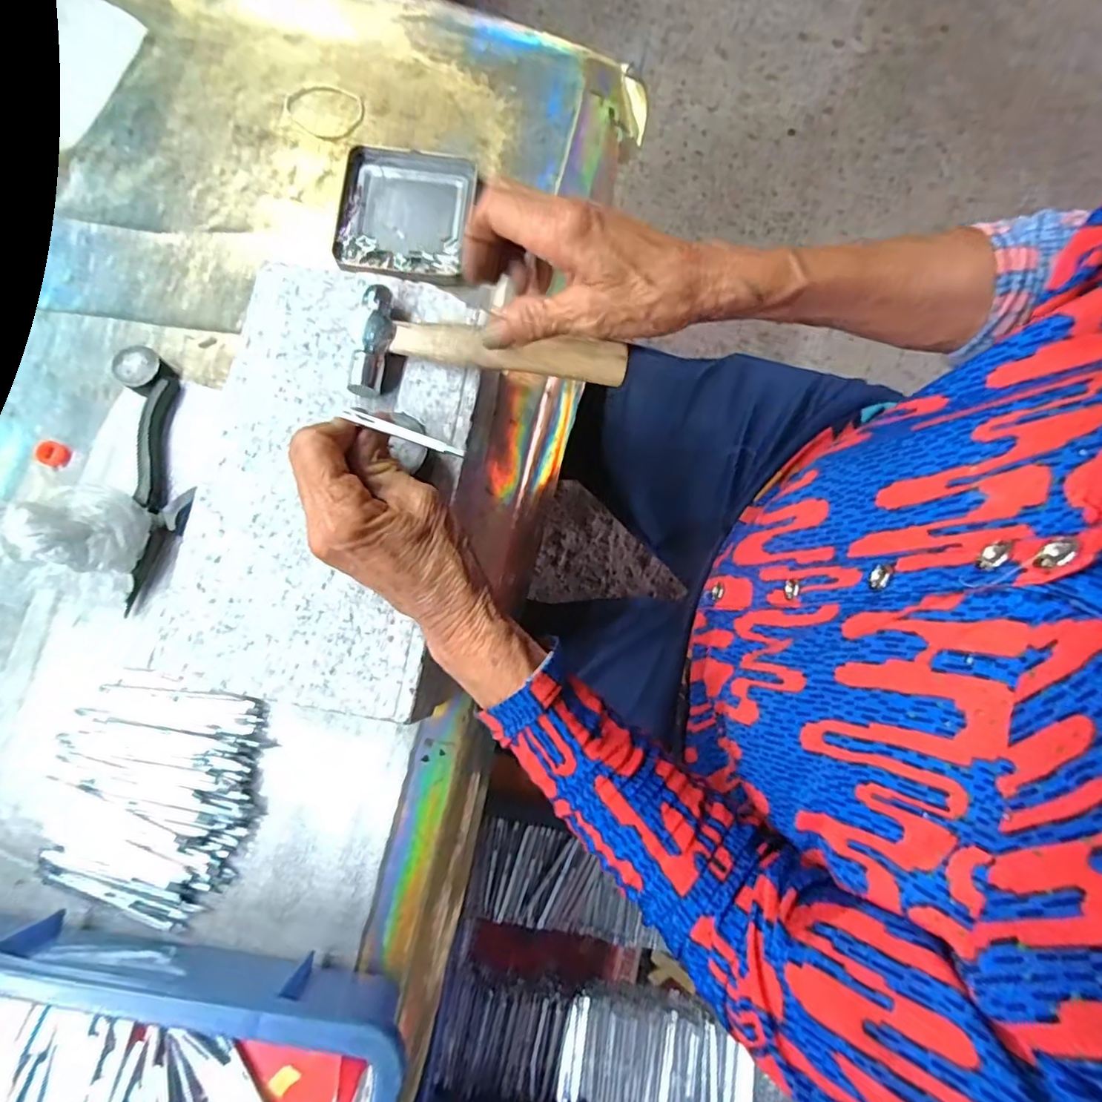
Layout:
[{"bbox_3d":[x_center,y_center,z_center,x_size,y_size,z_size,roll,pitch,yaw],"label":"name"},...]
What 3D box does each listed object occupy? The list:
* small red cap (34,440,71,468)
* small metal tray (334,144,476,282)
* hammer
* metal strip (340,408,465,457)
[{"bbox_3d":[-0.341,-0.066,0.394,0.012,0.012,0.017,22,80,4],"label":"small red cap"},{"bbox_3d":[-0.110,-0.250,0.429,0.096,0.011,0.106,5,79,1],"label":"small metal tray"},{"bbox_3d":[-0.033,-0.111,0.324,0.148,0.015,0.058,5,79,-2],"label":"hammer"},{"bbox_3d":[-0.065,-0.052,0.255,0.056,0.004,0.005,20,80,0],"label":"metal strip"}]

